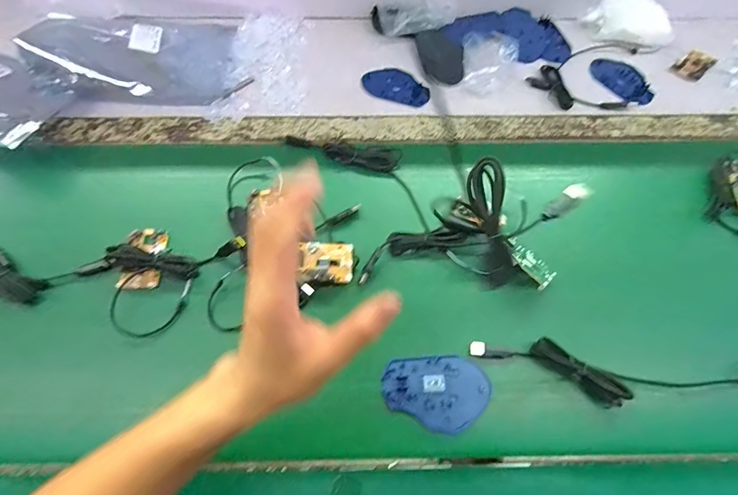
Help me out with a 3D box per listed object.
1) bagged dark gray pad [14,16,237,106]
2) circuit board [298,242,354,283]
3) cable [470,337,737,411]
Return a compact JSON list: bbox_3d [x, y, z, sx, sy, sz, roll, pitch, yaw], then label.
[{"bbox_3d":[-0.356,-0.311,0.604,0.275,0.058,0.212,-1,62,-1],"label":"bagged dark gray pad"},{"bbox_3d":[-0.049,0.017,0.453,0.059,0.009,0.048,2,74,-4],"label":"circuit board"},{"bbox_3d":[0.243,0.134,0.404,0.267,0.024,0.050,11,63,5],"label":"cable"}]

